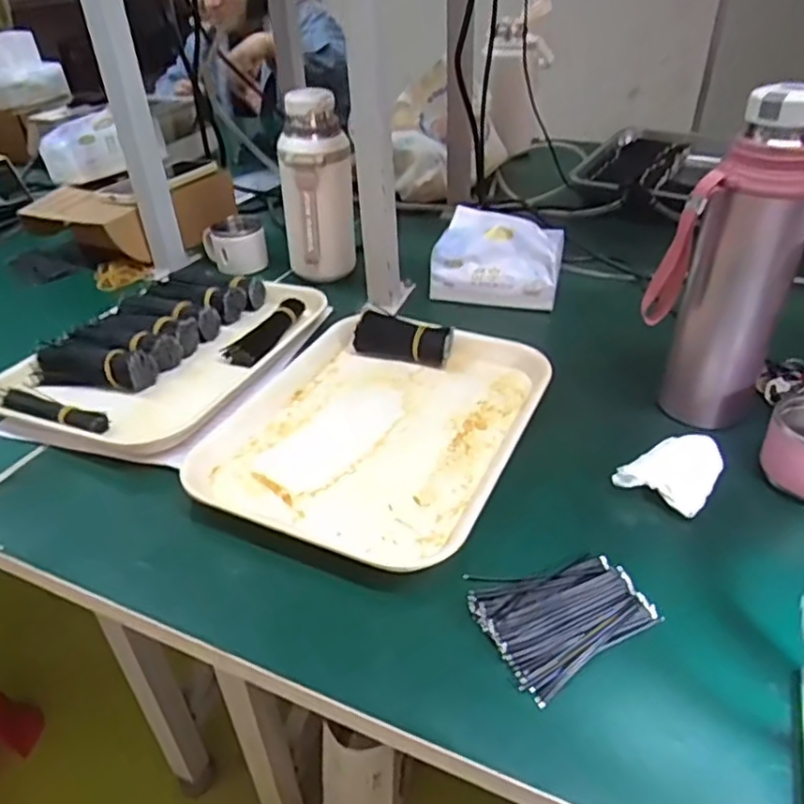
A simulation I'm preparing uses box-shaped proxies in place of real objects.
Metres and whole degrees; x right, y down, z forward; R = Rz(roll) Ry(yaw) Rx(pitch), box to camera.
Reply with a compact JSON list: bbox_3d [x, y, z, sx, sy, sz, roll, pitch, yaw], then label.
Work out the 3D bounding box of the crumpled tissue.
[{"bbox_3d":[0.208,0.051,0.500,0.062,0.021,0.078,21,43,30],"label":"crumpled tissue"}]

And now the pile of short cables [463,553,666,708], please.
[{"bbox_3d":[0.100,0.130,0.407,0.102,0.010,0.081,-19,39,-20],"label":"pile of short cables"}]

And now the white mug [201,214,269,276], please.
[{"bbox_3d":[-0.212,-0.202,0.835,0.073,0.055,0.061,-15,39,-19],"label":"white mug"}]

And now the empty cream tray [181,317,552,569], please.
[{"bbox_3d":[-0.020,0.013,0.562,0.242,0.025,0.279,13,39,20],"label":"empty cream tray"}]

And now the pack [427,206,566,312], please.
[{"bbox_3d":[0.111,-0.163,0.750,0.145,0.091,0.076,11,38,14],"label":"pack"}]

